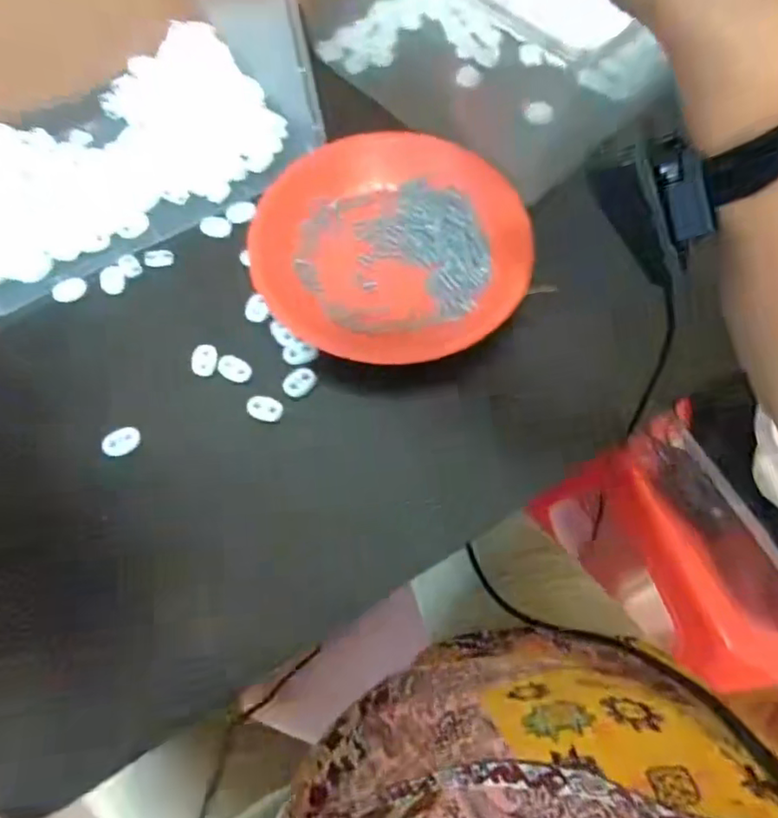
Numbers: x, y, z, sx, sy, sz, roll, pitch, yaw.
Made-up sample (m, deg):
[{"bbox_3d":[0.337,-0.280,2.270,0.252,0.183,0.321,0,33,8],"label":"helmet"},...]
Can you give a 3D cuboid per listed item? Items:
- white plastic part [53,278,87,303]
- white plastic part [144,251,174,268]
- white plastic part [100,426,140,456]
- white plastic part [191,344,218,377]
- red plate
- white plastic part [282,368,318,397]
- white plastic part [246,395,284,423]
[{"bbox_3d":[-0.231,-0.086,0.421,0.023,0.004,0.017,-39,74,-15],"label":"white plastic part"},{"bbox_3d":[-0.172,-0.113,0.436,0.021,0.005,0.013,-11,69,-5],"label":"white plastic part"},{"bbox_3d":[-0.173,0.021,0.376,0.023,0.010,0.014,-39,74,-15],"label":"white plastic part"},{"bbox_3d":[-0.126,-0.034,0.395,0.015,0.004,0.022,-1,68,-1],"label":"white plastic part"},{"bbox_3d":[0.002,-0.119,0.414,0.188,0.035,0.161,11,69,4],"label":"red plate"},{"bbox_3d":[-0.060,-0.019,0.393,0.024,0.004,0.019,-24,71,-10],"label":"white plastic part"},{"bbox_3d":[-0.082,-0.002,0.384,0.024,0.004,0.018,9,68,3],"label":"white plastic part"}]

